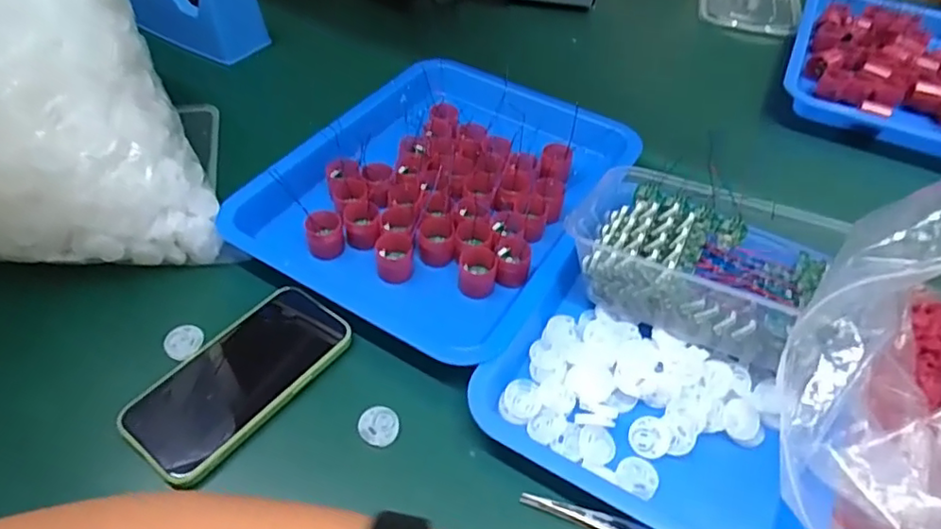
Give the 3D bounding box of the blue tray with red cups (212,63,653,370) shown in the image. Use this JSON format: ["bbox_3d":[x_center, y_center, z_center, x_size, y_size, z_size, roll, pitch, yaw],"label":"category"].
[{"bbox_3d":[-0.020,-0.076,0.525,0.263,0.038,0.309,26,52,19],"label":"blue tray with red cups"}]

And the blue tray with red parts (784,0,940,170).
[{"bbox_3d":[0.538,-0.239,0.731,0.271,0.041,0.314,22,51,16],"label":"blue tray with red parts"}]

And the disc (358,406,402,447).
[{"bbox_3d":[-0.060,0.106,0.393,0.025,0.007,0.025,2,48,-2],"label":"disc"}]

